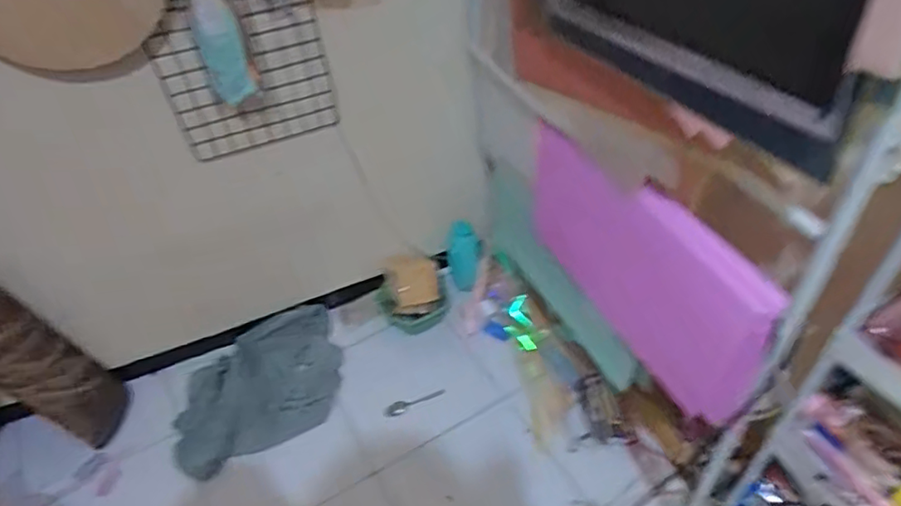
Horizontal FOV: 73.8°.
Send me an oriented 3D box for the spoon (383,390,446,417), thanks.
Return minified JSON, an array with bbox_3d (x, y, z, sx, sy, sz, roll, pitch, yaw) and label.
[{"bbox_3d":[-0.099,0.412,1.660,0.174,0.019,0.038,-19,47,-13],"label":"spoon"}]

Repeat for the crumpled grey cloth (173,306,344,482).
[{"bbox_3d":[-0.530,0.368,1.663,0.472,0.062,0.344,-23,69,-18],"label":"crumpled grey cloth"}]

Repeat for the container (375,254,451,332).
[{"bbox_3d":[-0.112,0.120,1.796,0.208,0.133,0.194,-9,45,-4],"label":"container"}]

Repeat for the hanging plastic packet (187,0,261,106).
[{"bbox_3d":[-0.453,-0.403,1.194,0.090,0.269,0.034,-22,67,-9],"label":"hanging plastic packet"}]

